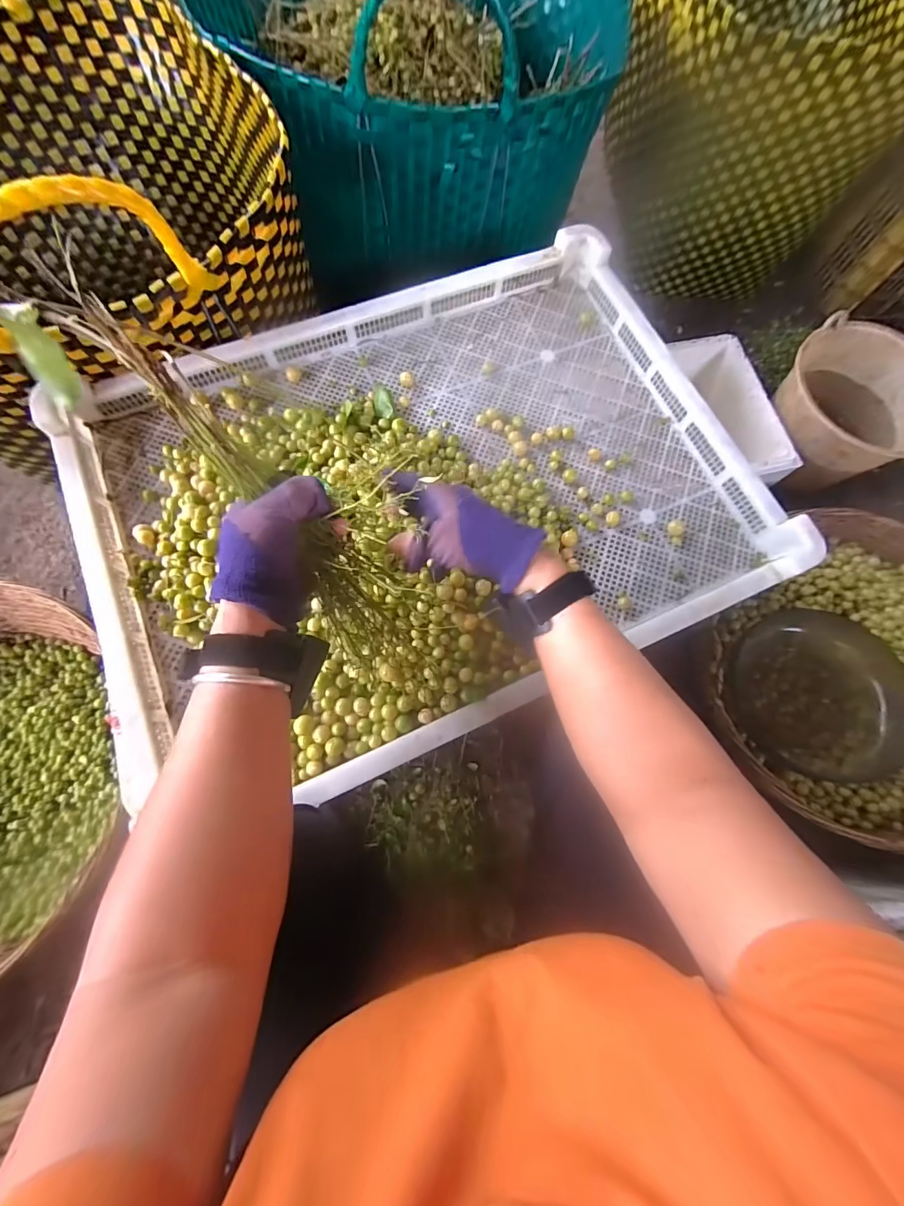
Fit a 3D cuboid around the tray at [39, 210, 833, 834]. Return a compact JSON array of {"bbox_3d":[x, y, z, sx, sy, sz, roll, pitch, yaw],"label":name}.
[{"bbox_3d":[-0.034,-0.151,0.546,0.792,0.071,0.577,-23,76,-8],"label":"tray"}]

